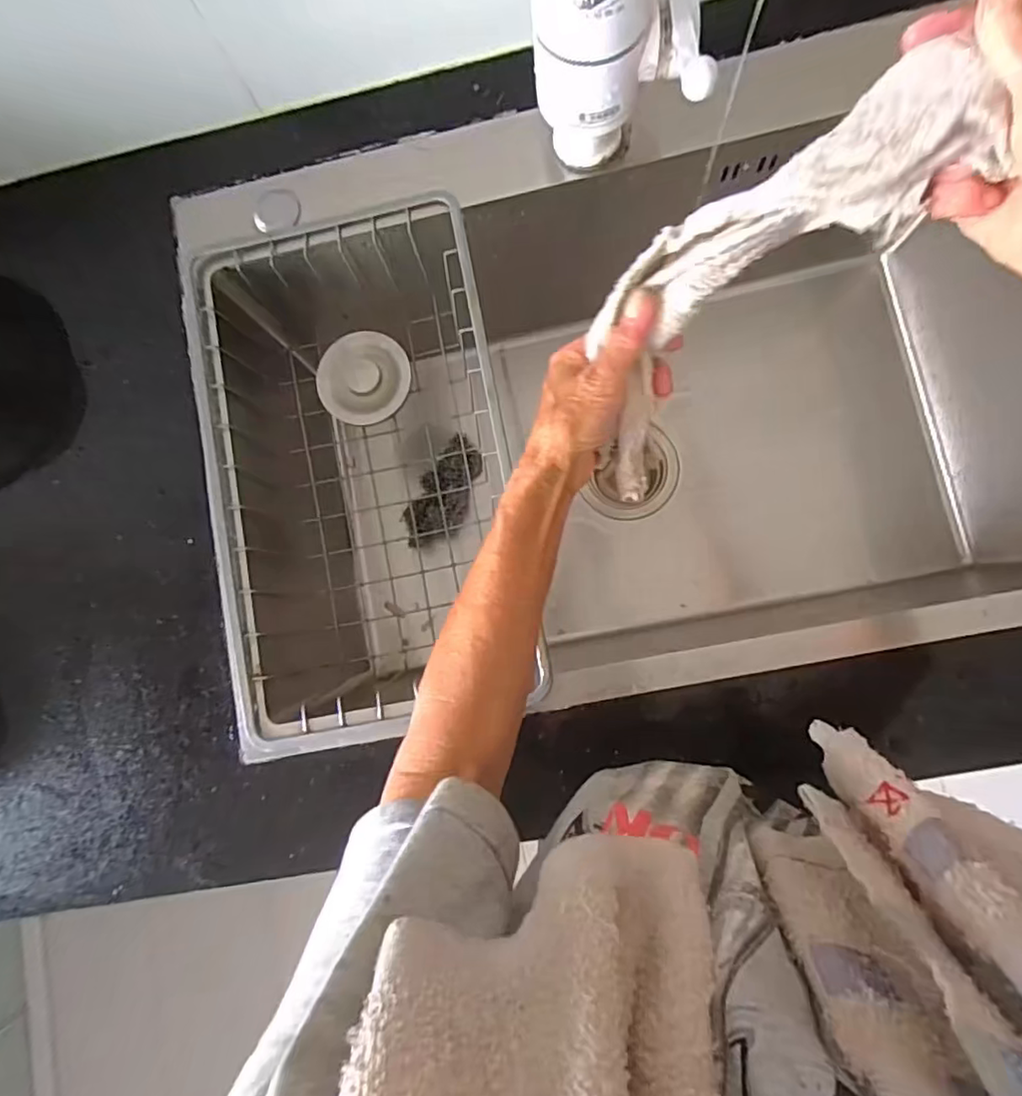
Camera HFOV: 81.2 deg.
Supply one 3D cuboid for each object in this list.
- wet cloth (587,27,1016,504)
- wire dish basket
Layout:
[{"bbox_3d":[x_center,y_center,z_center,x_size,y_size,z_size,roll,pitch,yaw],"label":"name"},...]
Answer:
[{"bbox_3d":[0.124,-0.139,0.319,0.232,0.035,0.098,-41,80,34],"label":"wet cloth"},{"bbox_3d":[-0.108,-0.058,0.490,0.237,0.115,0.387,-7,84,4],"label":"wire dish basket"}]

